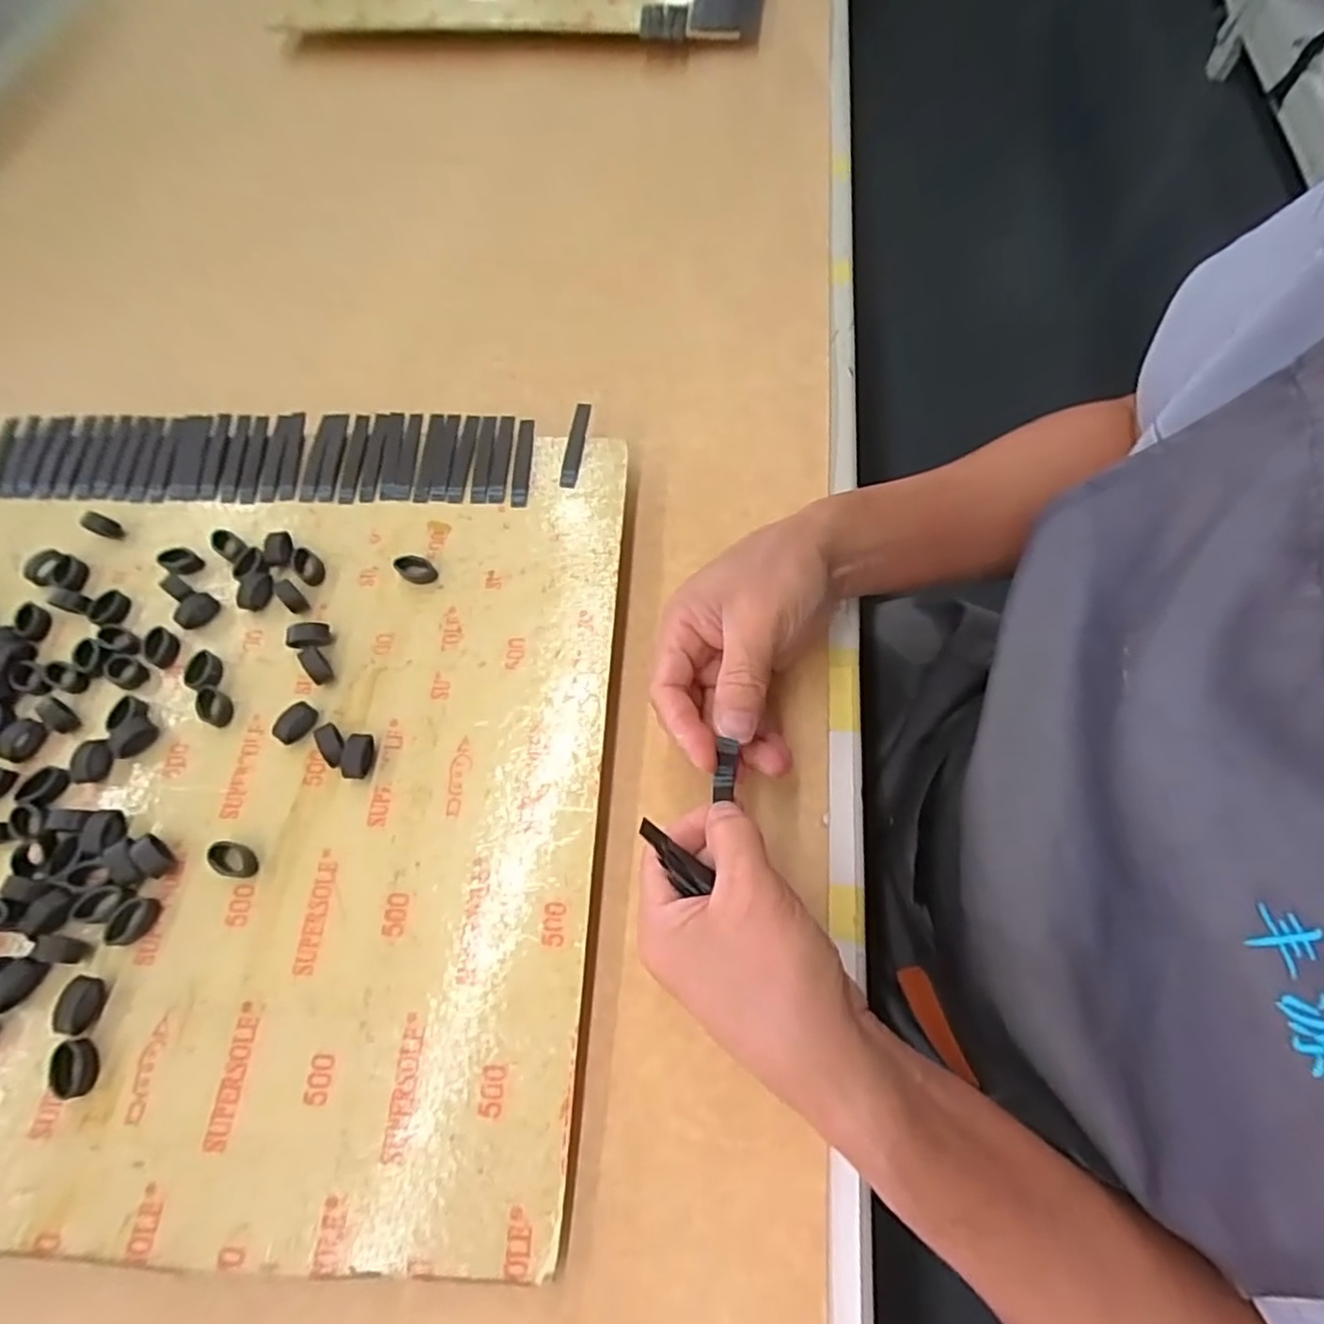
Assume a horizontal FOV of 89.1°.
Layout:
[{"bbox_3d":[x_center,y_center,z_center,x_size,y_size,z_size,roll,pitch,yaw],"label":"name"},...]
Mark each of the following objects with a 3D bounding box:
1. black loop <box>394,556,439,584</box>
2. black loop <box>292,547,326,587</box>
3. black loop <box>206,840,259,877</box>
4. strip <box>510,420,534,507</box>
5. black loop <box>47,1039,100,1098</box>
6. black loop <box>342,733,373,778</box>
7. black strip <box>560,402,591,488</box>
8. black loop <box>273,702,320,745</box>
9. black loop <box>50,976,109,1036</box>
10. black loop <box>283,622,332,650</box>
[{"bbox_3d":[-0.138,-0.051,0.375,0.021,0.009,0.013,-1,67,1],"label":"black loop"},{"bbox_3d":[-0.200,-0.054,0.379,0.014,0.008,0.023,-37,70,-13],"label":"black loop"},{"bbox_3d":[-0.199,0.092,0.312,0.022,0.010,0.014,14,68,8],"label":"black loop"},{"bbox_3d":[-0.083,-0.119,0.399,0.010,0.006,0.059,0,67,2],"label":"strip"},{"bbox_3d":[-0.244,0.169,0.279,0.012,0.010,0.021,-18,67,-6],"label":"black loop"},{"bbox_3d":[-0.150,0.047,0.331,0.011,0.009,0.022,-1,67,1],"label":"black loop"},{"bbox_3d":[-0.052,-0.129,0.397,0.011,0.007,0.057,5,67,4],"label":"black strip"},{"bbox_3d":[-0.184,0.031,0.338,0.014,0.011,0.021,33,72,15],"label":"black loop"},{"bbox_3d":[-0.250,0.147,0.288,0.016,0.010,0.022,5,67,4],"label":"black loop"},{"bbox_3d":[-0.188,-0.014,0.357,0.022,0.013,0.012,-5,67,0],"label":"black loop"}]

